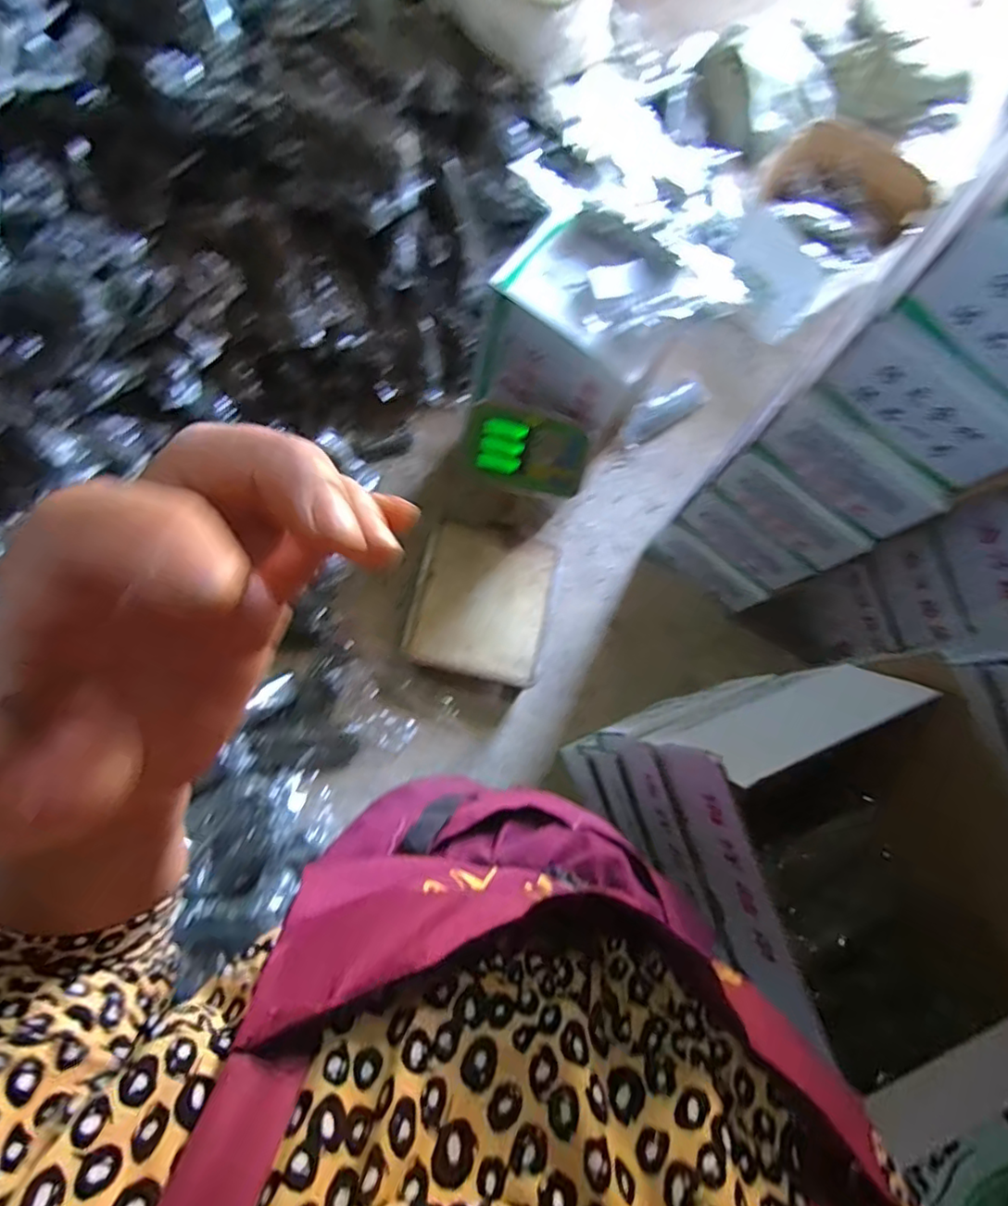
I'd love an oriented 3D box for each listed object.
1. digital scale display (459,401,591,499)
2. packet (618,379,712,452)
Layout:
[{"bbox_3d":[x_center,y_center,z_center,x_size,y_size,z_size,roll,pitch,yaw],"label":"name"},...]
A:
[{"bbox_3d":[0.040,-0.286,1.169,0.232,0.149,0.033,10,31,-13],"label":"digital scale display"},{"bbox_3d":[0.406,-0.493,1.578,0.250,0.046,0.085,-33,98,-1],"label":"packet"}]

